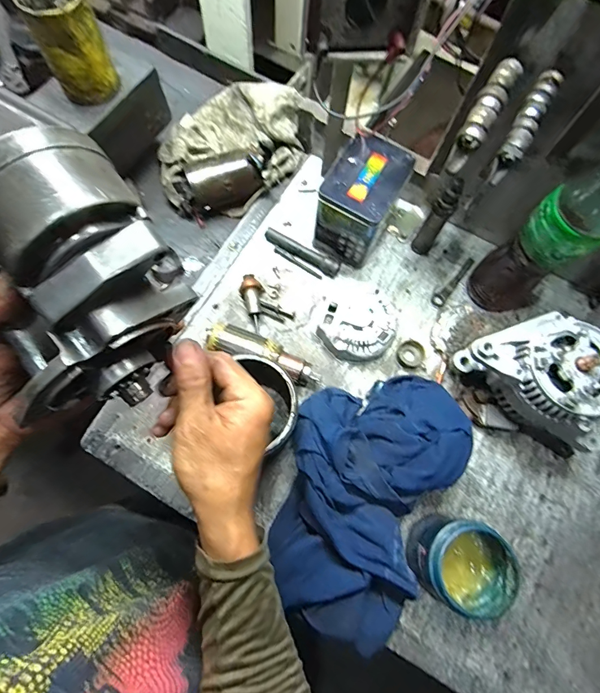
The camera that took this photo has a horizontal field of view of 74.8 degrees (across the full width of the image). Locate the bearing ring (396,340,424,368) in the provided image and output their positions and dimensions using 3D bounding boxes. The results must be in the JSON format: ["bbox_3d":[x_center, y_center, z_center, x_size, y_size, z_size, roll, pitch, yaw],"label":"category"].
[{"bbox_3d":[0.159,0.011,0.563,0.037,0.012,0.037,1,73,-2],"label":"bearing ring"}]

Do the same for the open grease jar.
[{"bbox_3d":[0.179,0.244,0.447,0.088,0.101,0.084,34,75,8],"label":"open grease jar"}]

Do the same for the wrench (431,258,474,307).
[{"bbox_3d":[0.237,-0.098,0.601,0.019,0.004,0.100,42,76,10],"label":"wrench"}]

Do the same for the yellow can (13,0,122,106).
[{"bbox_3d":[-0.278,-0.373,0.481,0.073,0.108,0.078,1,73,-3],"label":"yellow can"}]

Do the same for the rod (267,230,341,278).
[{"bbox_3d":[0.004,-0.146,0.598,0.124,0.022,0.020,32,75,7],"label":"rod"}]

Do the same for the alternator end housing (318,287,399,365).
[{"bbox_3d":[0.083,-0.032,0.562,0.110,0.036,0.106,1,73,-2],"label":"alternator end housing"}]

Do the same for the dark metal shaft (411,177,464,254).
[{"bbox_3d":[0.195,-0.180,0.559,0.028,0.136,0.030,27,74,6],"label":"dark metal shaft"}]

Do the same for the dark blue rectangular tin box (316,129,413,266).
[{"bbox_3d":[0.086,-0.204,0.570,0.087,0.126,0.126,29,75,7],"label":"dark blue rectangular tin box"}]

